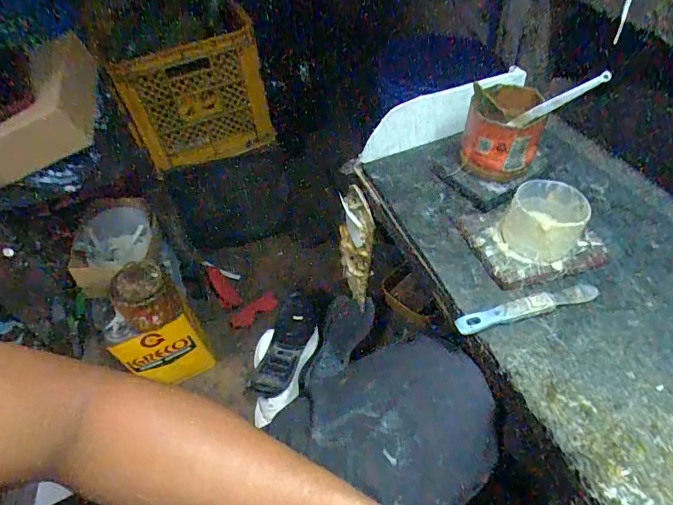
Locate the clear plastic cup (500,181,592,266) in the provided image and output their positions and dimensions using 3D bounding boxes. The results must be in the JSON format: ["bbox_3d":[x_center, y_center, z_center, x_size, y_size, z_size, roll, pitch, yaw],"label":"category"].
[{"bbox_3d":[0.200,-0.028,0.429,0.067,0.054,0.067,-4,50,4],"label":"clear plastic cup"}]

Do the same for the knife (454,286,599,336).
[{"bbox_3d":[0.173,0.048,0.397,0.134,0.005,0.018,-14,50,-5],"label":"knife"}]

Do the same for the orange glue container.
[{"bbox_3d":[0.183,-0.129,0.494,0.081,0.087,0.085,9,52,15],"label":"orange glue container"}]

